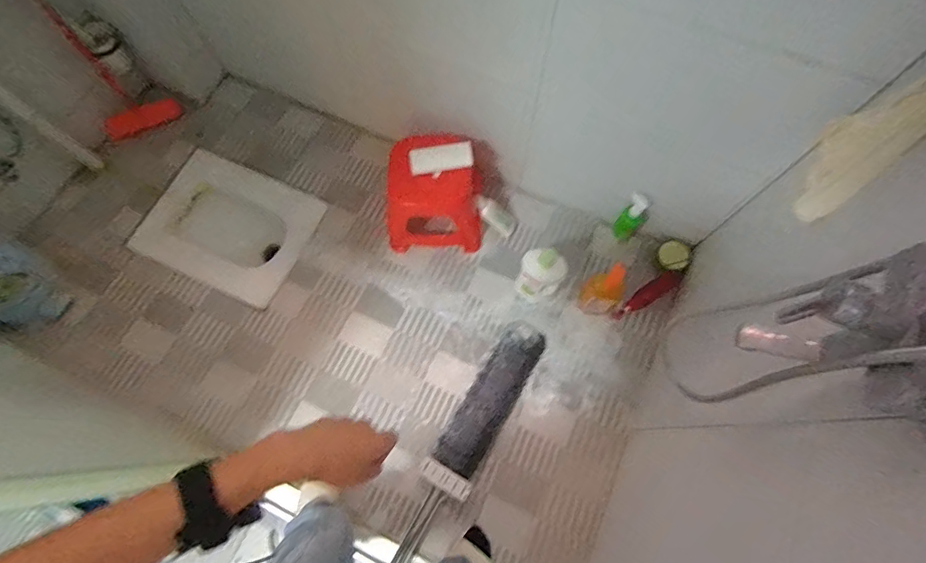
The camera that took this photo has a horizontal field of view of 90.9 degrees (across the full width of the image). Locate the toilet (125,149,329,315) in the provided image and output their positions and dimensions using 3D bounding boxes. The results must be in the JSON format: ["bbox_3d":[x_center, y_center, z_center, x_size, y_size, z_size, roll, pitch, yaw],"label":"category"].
[{"bbox_3d":[-0.805,-0.188,1.584,0.574,0.109,0.424,23,74,8],"label":"toilet"}]

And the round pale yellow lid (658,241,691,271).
[{"bbox_3d":[0.646,-0.079,1.402,0.092,0.021,0.090,25,94,27],"label":"round pale yellow lid"}]

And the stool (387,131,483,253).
[{"bbox_3d":[-0.096,-0.255,1.381,0.292,0.260,0.257,-2,72,0],"label":"stool"}]

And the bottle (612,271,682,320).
[{"bbox_3d":[0.551,0.044,1.375,0.229,0.040,0.056,-30,73,-9],"label":"bottle"}]

